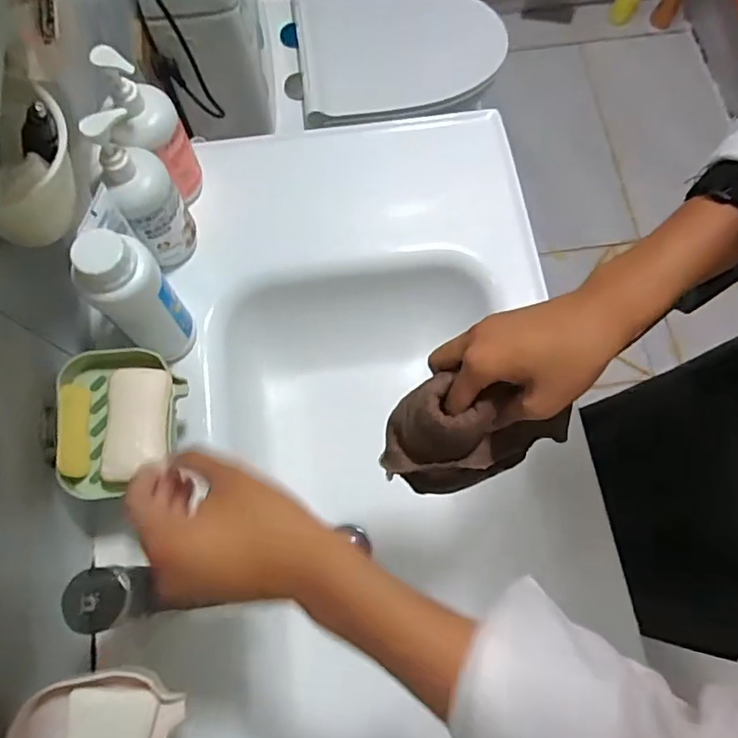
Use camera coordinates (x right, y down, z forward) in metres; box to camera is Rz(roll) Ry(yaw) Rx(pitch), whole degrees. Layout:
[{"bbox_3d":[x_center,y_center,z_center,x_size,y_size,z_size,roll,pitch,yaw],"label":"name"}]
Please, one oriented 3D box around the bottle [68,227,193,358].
[{"bbox_3d":[-0.209,-0.062,0.505,0.065,0.165,0.052,-36,76,-11],"label":"bottle"}]

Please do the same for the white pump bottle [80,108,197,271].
[{"bbox_3d":[-0.222,-0.175,0.542,0.057,0.180,0.053,-32,75,-10],"label":"white pump bottle"}]

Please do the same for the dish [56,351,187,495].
[{"bbox_3d":[-0.221,0.046,0.481,0.094,0.038,0.123,-3,72,-1],"label":"dish"}]

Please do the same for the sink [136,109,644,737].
[{"bbox_3d":[0.009,0.202,0.613,0.411,0.183,1.000,-6,72,-2],"label":"sink"}]

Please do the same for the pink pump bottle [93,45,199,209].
[{"bbox_3d":[-0.224,-0.245,0.562,0.061,0.176,0.055,-16,73,-6],"label":"pink pump bottle"}]

